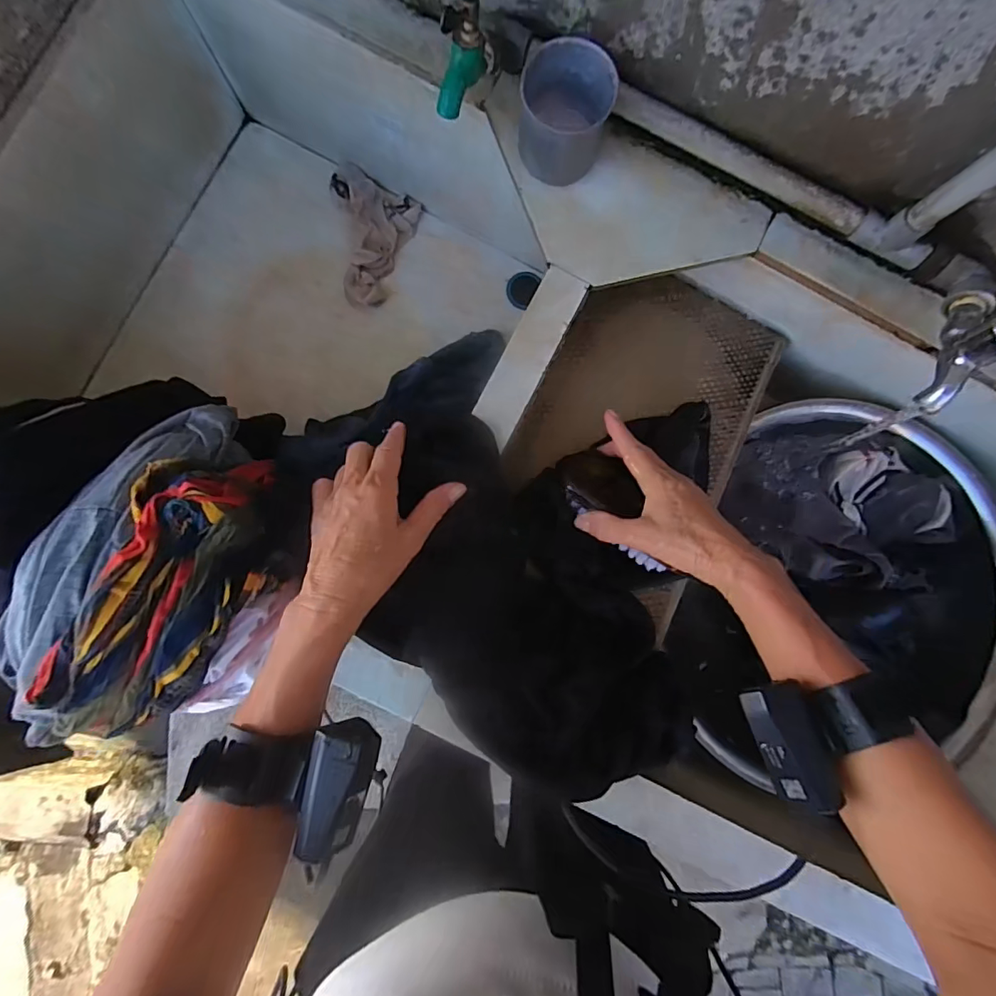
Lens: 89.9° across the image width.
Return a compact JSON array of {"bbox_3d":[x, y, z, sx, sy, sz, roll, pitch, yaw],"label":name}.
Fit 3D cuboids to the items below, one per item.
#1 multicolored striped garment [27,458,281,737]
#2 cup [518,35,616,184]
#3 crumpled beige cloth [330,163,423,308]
[{"bbox_3d":[-0.229,0.068,0.354,0.103,0.065,0.208,26,88,0],"label":"multicolored striped garment"},{"bbox_3d":[0.052,-0.305,0.399,0.068,0.067,0.076,9,88,-1],"label":"cup"},{"bbox_3d":[-0.174,-0.327,0.626,0.116,0.018,0.148,26,88,0],"label":"crumpled beige cloth"}]

